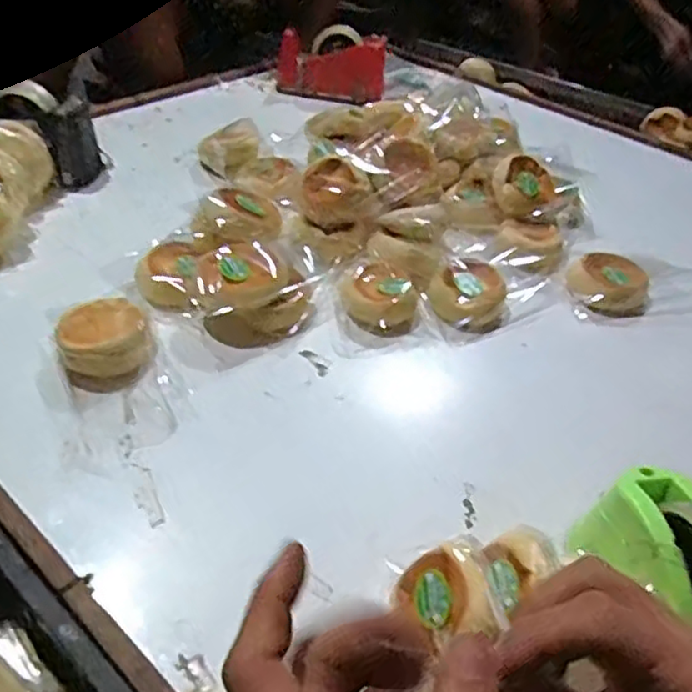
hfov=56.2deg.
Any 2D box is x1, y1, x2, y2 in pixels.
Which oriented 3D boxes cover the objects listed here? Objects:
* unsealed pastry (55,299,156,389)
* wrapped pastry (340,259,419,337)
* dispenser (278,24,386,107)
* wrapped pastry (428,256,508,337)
[{"bbox_3d":[-0.242,-0.005,0.650,0.084,0.045,0.100,-16,46,-25],"label":"unsealed pastry"},{"bbox_3d":[0.040,-0.055,0.751,0.088,0.045,0.099,10,41,3],"label":"wrapped pastry"},{"bbox_3d":[-0.026,-0.535,1.226,0.204,0.109,0.091,3,41,-5],"label":"dispenser"},{"bbox_3d":[0.147,-0.058,0.769,0.090,0.033,0.087,-27,70,-24],"label":"wrapped pastry"}]

